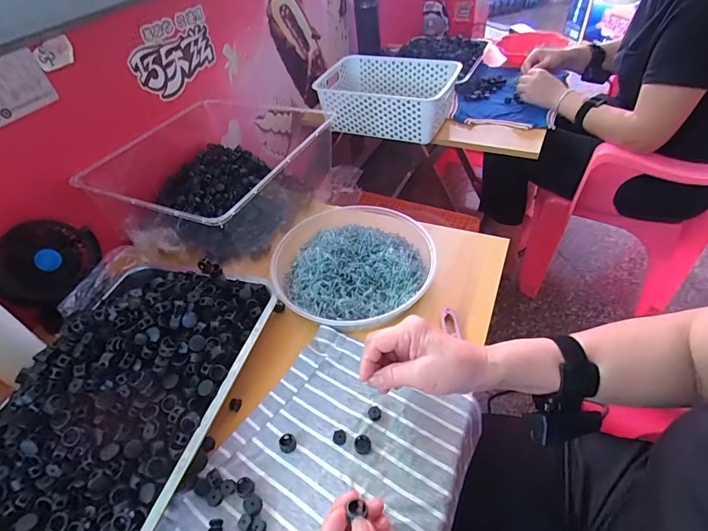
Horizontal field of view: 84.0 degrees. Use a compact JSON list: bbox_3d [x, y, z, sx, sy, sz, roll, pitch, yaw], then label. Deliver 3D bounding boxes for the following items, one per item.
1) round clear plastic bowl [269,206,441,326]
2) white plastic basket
[{"bbox_3d":[-0.004,-0.012,0.555,0.219,0.059,0.222,-3,45,3],"label":"round clear plastic bowl"},{"bbox_3d":[0.074,-0.412,0.961,0.324,0.110,0.209,15,49,20],"label":"white plastic basket"}]

